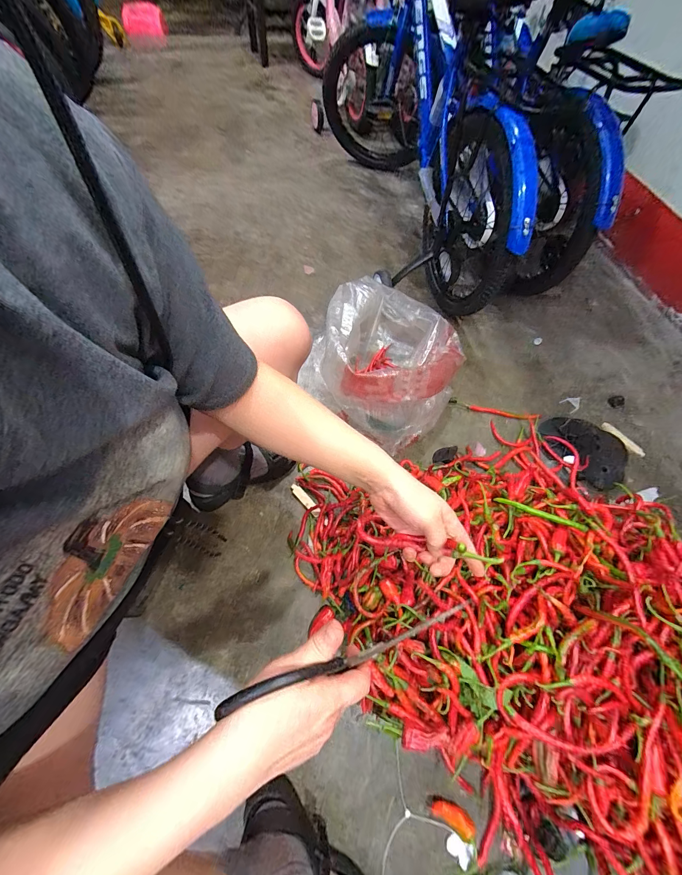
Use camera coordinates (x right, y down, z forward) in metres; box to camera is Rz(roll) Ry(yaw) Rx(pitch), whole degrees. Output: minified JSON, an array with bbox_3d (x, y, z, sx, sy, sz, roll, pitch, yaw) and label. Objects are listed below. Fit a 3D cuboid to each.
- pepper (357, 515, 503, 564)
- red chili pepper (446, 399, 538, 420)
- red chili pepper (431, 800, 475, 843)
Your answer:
[{"bbox_3d":[0.096,0.122,0.373,0.161,0.017,0.031,10,66,19],"label":"pepper"},{"bbox_3d":[0.400,-0.070,0.849,0.229,0.013,0.020,12,67,2],"label":"red chili pepper"},{"bbox_3d":[0.174,0.588,0.501,0.062,0.017,0.028,28,68,8],"label":"red chili pepper"}]

